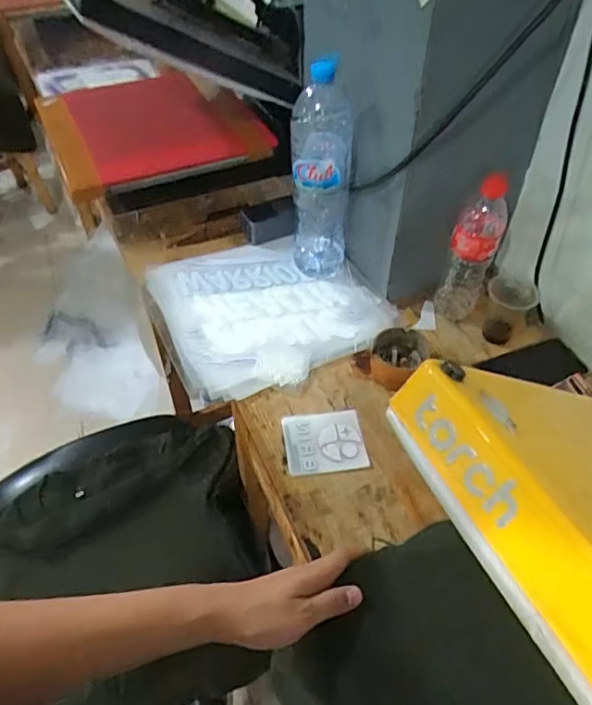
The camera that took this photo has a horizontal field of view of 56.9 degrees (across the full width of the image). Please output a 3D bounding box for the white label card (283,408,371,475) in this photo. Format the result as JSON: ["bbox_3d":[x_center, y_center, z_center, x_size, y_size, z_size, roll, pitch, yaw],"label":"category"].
[{"bbox_3d":[0.037,0.117,0.707,0.103,0.009,0.086,-5,48,-5],"label":"white label card"}]

